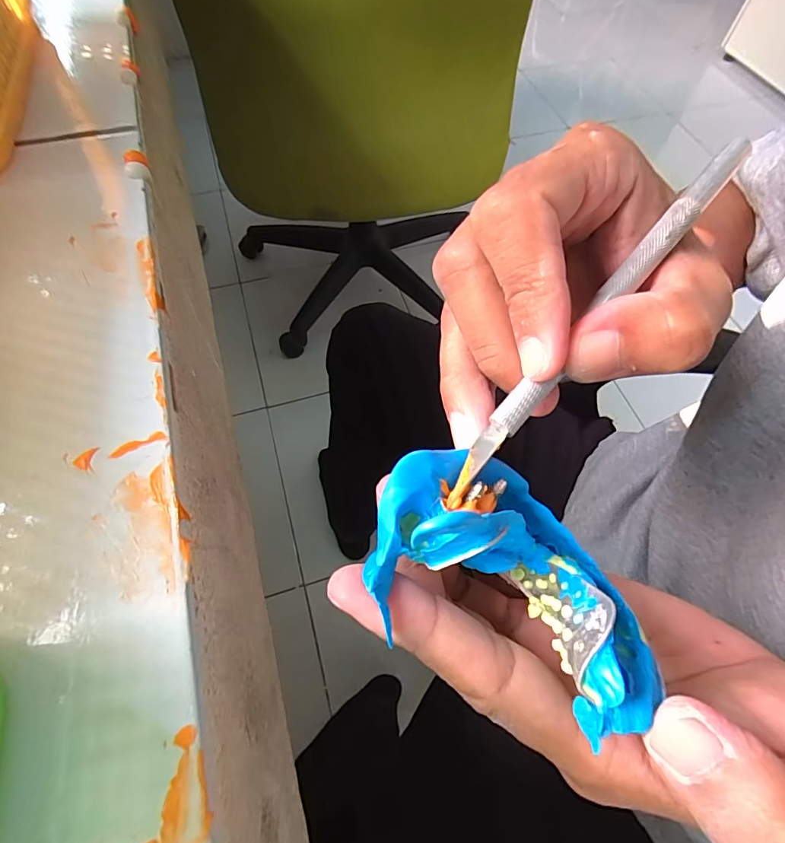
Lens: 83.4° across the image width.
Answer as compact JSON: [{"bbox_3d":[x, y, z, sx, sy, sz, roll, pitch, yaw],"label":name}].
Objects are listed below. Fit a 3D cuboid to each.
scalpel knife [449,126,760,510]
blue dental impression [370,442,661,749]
[{"bbox_3d":[0.059,-0.031,0.124,0.008,0.005,0.137,39,83,19],"label":"scalpel knife"},{"bbox_3d":[0.029,0.043,0.116,0.063,0.041,0.069,0,60,0],"label":"blue dental impression"}]

